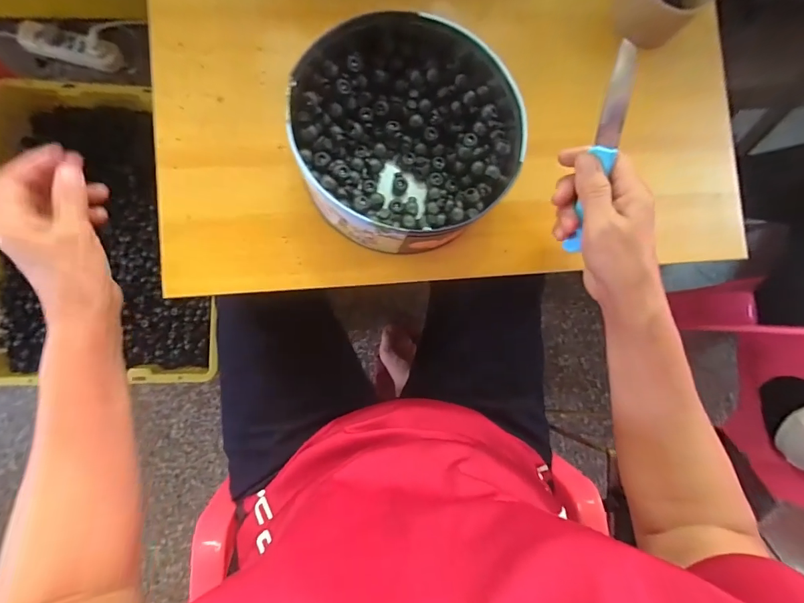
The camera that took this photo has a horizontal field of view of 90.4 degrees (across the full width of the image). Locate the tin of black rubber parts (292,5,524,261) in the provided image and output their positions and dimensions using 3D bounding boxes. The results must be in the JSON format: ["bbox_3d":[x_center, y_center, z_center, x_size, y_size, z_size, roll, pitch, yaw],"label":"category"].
[{"bbox_3d":[0.002,-0.154,0.361,0.191,0.079,0.200,0,87,-7],"label":"tin of black rubber parts"}]

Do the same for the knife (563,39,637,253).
[{"bbox_3d":[0.163,-0.114,0.331,0.011,0.020,0.168,-5,126,-8],"label":"knife"}]

